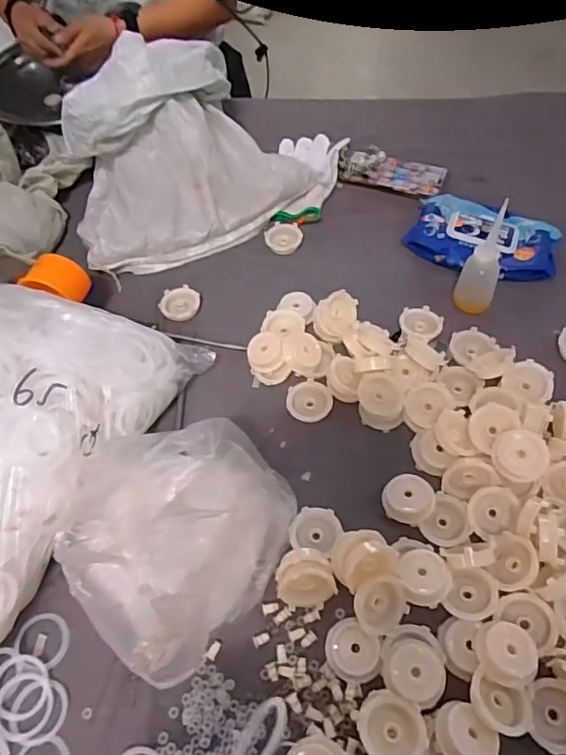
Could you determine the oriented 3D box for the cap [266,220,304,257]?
[{"bbox_3d":[0.002,-0.211,0.805,0.053,0.008,0.063,-21,58,-8],"label":"cap"}]

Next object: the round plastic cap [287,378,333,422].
[{"bbox_3d":[0.032,0.029,0.645,0.049,0.016,0.053,-2,57,4],"label":"round plastic cap"}]

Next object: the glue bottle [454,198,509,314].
[{"bbox_3d":[0.248,-0.144,0.659,0.047,0.140,0.038,19,61,17],"label":"glue bottle"}]

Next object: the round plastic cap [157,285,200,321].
[{"bbox_3d":[-0.143,-0.103,0.741,0.050,0.014,0.053,-2,57,4],"label":"round plastic cap"}]

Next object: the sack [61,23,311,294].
[{"bbox_3d":[-0.157,-0.333,0.790,0.360,0.184,0.243,-28,59,-13],"label":"sack"}]

